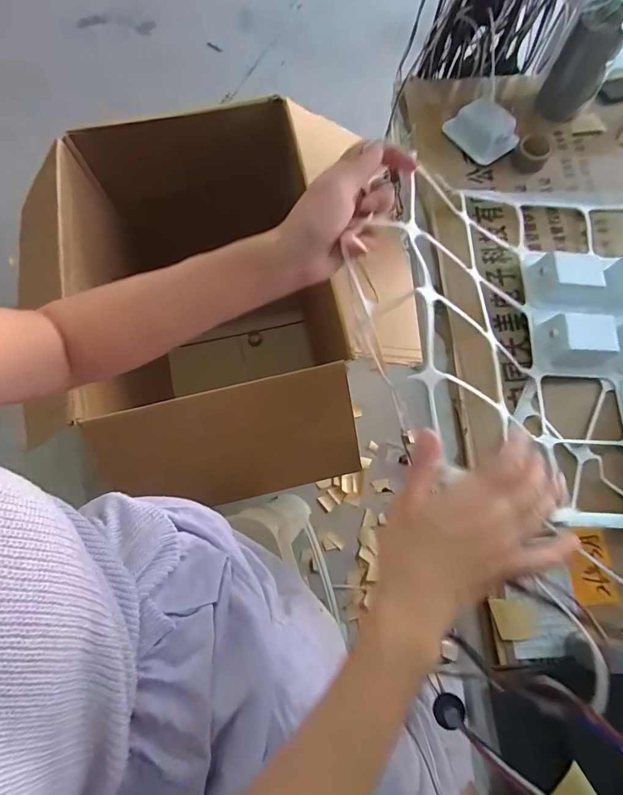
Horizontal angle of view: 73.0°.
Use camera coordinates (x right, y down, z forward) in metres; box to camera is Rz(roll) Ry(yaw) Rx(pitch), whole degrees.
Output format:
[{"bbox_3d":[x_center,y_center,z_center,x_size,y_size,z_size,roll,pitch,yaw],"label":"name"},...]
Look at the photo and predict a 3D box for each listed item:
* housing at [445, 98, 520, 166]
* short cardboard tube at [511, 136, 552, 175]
[{"bbox_3d":[0.198,-0.314,0.498,0.086,0.042,0.049,38,77,11],"label":"housing"},{"bbox_3d":[0.261,-0.288,0.498,0.039,0.021,0.039,0,73,0],"label":"short cardboard tube"}]

